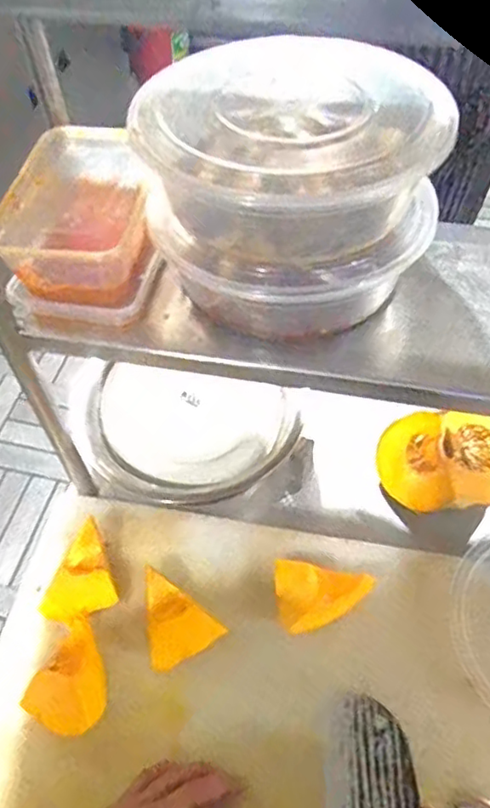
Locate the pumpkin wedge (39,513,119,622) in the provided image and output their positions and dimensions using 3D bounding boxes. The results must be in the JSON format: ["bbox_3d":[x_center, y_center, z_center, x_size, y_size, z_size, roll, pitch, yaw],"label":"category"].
[{"bbox_3d":[-0.194,0.188,0.701,0.079,0.036,0.103,-16,55,-9],"label":"pumpkin wedge"}]

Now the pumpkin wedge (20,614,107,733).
[{"bbox_3d":[-0.170,0.281,0.627,0.068,0.034,0.096,30,60,22],"label":"pumpkin wedge"}]

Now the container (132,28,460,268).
[{"bbox_3d":[0.032,-0.215,0.502,0.222,0.075,0.222,-14,55,-8],"label":"container"}]

